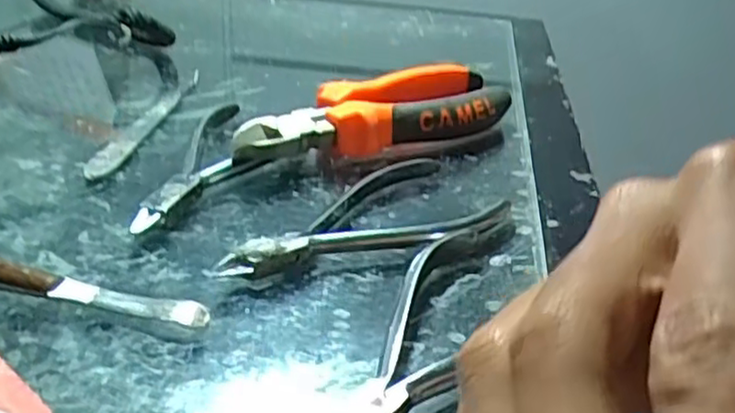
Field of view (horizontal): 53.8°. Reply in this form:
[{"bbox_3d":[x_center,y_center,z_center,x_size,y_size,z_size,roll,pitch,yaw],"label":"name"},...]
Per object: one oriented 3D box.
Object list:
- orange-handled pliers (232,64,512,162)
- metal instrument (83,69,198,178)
[{"bbox_3d":[0.007,-0.044,0.347,0.158,0.027,0.051,-18,36,-35],"label":"orange-handled pliers"},{"bbox_3d":[-0.106,-0.043,0.355,0.014,0.004,0.126,7,29,3],"label":"metal instrument"}]

